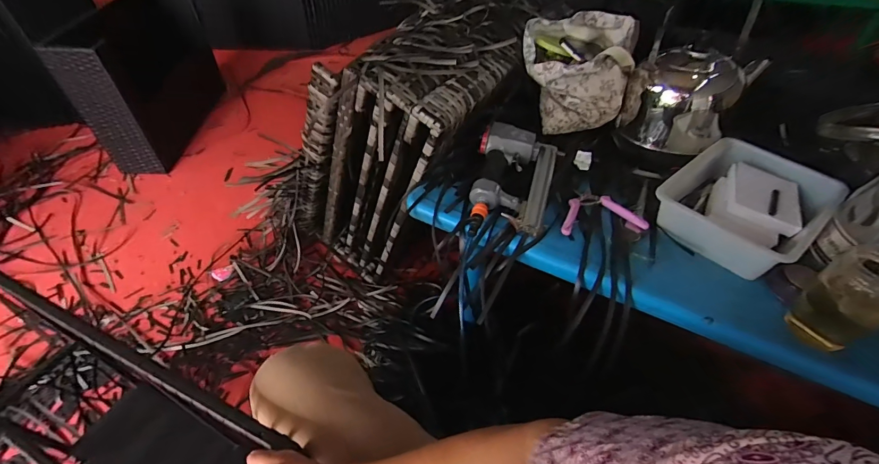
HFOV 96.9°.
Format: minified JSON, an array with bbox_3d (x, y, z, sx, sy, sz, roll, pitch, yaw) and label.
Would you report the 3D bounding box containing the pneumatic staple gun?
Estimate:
[{"bbox_3d":[0.141,-0.096,0.721,0.158,0.068,0.256,5,46,5],"label":"pneumatic staple gun"}]

